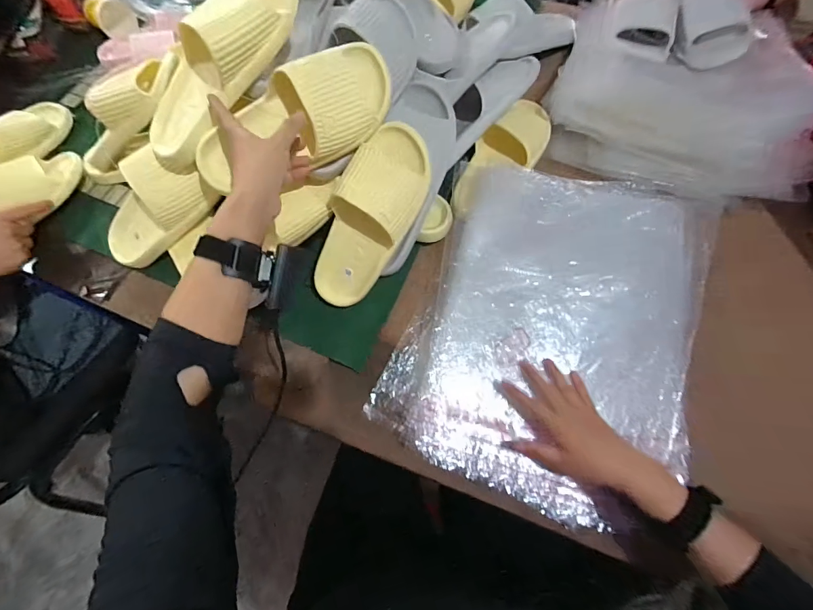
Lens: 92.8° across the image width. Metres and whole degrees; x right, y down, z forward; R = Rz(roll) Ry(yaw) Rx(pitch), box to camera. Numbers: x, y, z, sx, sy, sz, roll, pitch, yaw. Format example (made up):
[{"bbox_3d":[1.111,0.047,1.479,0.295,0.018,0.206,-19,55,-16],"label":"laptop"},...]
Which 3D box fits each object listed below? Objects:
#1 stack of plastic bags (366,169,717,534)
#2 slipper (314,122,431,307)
[{"bbox_3d":[0.187,0.020,0.518,0.356,0.040,0.448,17,75,11],"label":"stack of plastic bags"},{"bbox_3d":[-0.052,-0.106,0.510,0.097,0.077,0.250,32,112,8],"label":"slipper"}]

